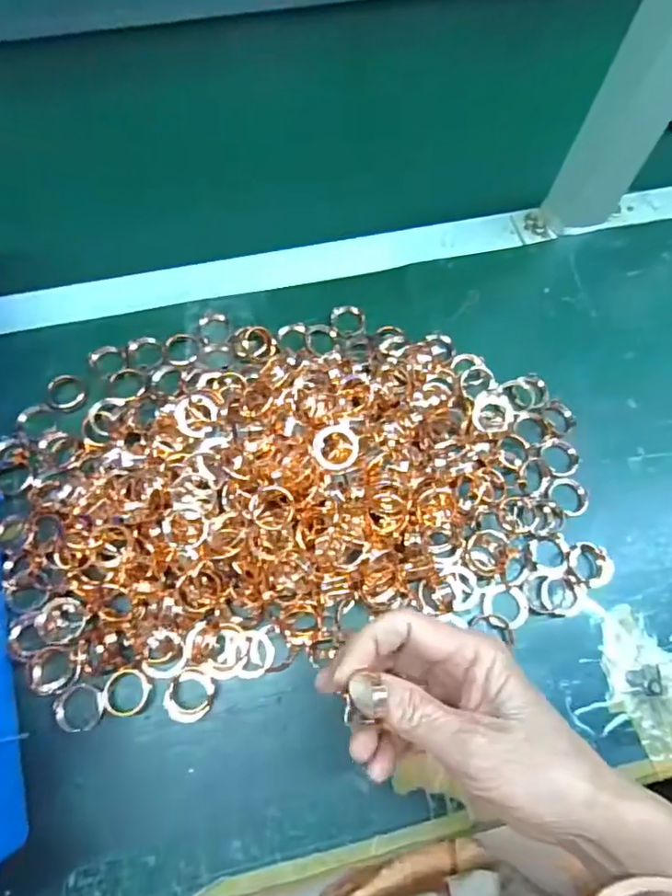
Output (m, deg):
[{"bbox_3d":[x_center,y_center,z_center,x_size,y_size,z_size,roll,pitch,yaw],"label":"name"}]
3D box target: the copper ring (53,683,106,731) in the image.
[{"bbox_3d":[-0.154,0.156,0.333,0.028,0.004,0.026,1,68,-2],"label":"copper ring"}]

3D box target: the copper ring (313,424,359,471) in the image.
[{"bbox_3d":[0.000,0.000,0.354,0.029,0.004,0.028,-1,83,10],"label":"copper ring"}]

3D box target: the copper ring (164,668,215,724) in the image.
[{"bbox_3d":[-0.089,0.150,0.338,0.029,0.011,0.031,1,68,-2],"label":"copper ring"}]

